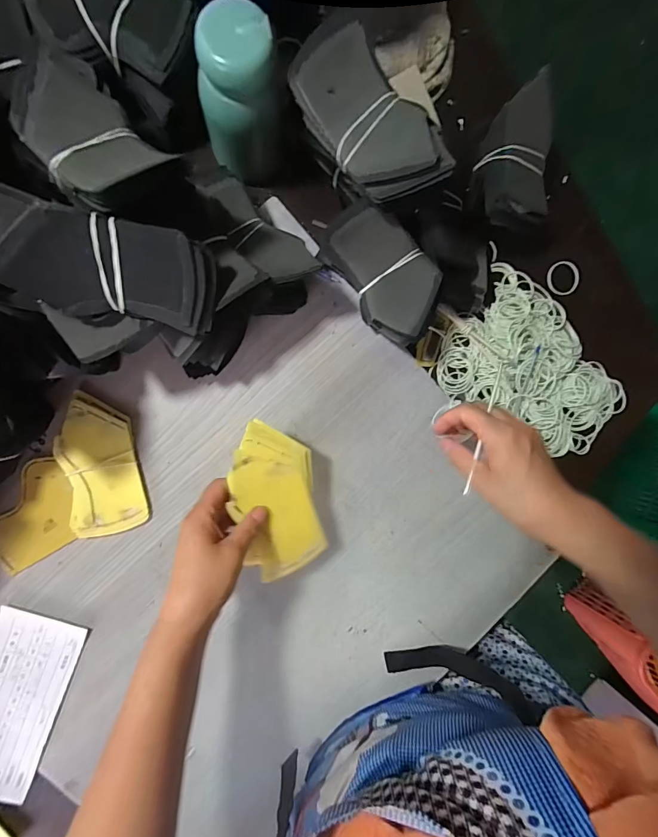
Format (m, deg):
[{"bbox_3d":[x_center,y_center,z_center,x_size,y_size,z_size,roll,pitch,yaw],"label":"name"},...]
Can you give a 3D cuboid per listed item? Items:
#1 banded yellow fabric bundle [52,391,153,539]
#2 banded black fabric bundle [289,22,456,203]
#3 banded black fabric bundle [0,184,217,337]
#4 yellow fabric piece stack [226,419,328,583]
[{"bbox_3d":[-0.253,0.052,0.424,0.078,0.015,0.152,-10,92,-5],"label":"banded yellow fabric bundle"},{"bbox_3d":[0.033,-0.255,0.336,0.079,0.045,0.149,-33,89,17],"label":"banded black fabric bundle"},{"bbox_3d":[-0.173,-0.114,0.298,0.160,0.040,0.085,2,123,-21],"label":"banded black fabric bundle"},{"bbox_3d":[-0.054,0.086,0.397,0.085,0.008,0.163,-13,101,-20],"label":"yellow fabric piece stack"}]

